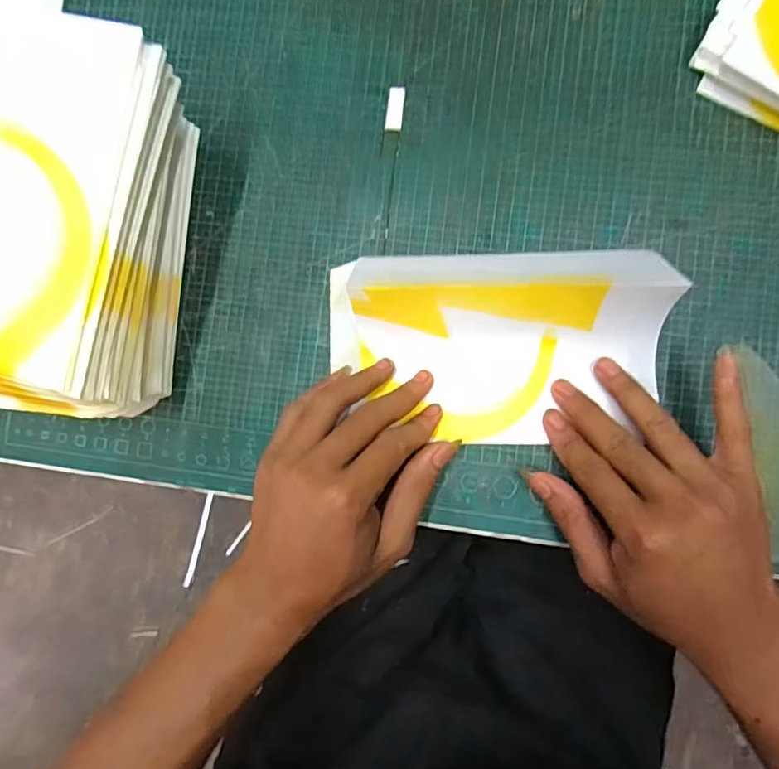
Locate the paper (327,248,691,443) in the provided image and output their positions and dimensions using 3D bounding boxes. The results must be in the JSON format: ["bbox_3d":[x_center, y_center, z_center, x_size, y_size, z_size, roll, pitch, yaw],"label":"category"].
[{"bbox_3d":[0.059,-0.023,0.312,0.193,0.045,0.111,0,87,5],"label":"paper"}]

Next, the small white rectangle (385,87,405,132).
[{"bbox_3d":[0.004,-0.178,0.347,0.011,0.004,0.029,7,88,5],"label":"small white rectangle"}]

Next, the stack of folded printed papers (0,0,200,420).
[{"bbox_3d":[-0.190,-0.083,0.310,0.128,0.100,0.195,12,88,6],"label":"stack of folded printed papers"}]

